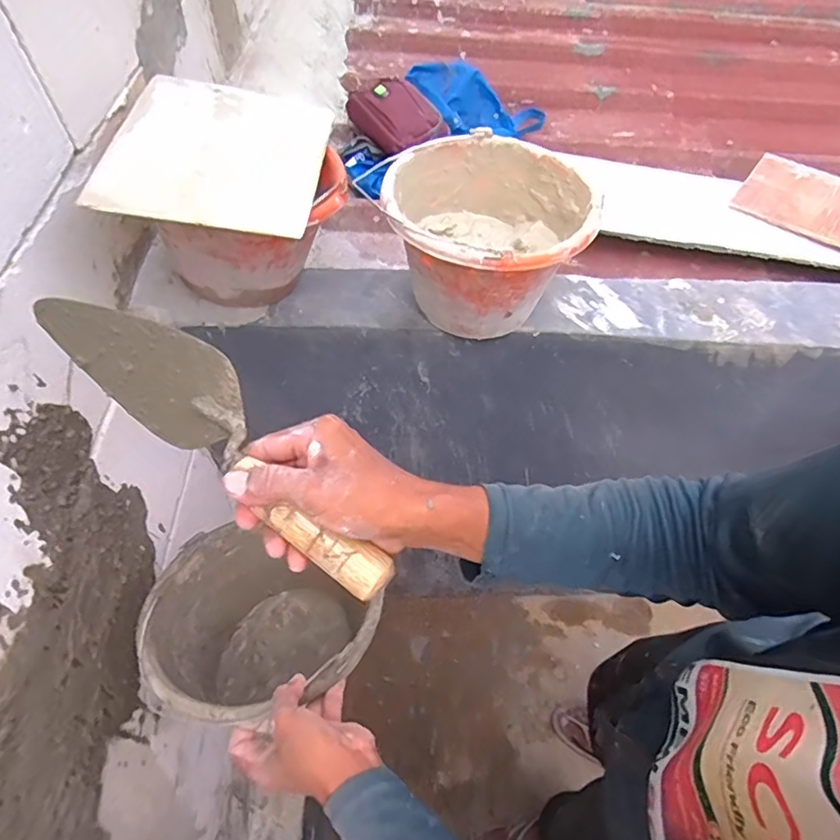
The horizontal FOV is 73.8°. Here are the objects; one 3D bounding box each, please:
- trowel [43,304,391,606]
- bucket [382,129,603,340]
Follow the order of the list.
[{"bbox_3d":[-0.139,0.013,0.406,0.302,0.070,0.063,40,63,9],"label":"trowel"},{"bbox_3d":[0.078,-0.213,0.679,0.219,0.148,0.232,-1,53,1],"label":"bucket"}]

